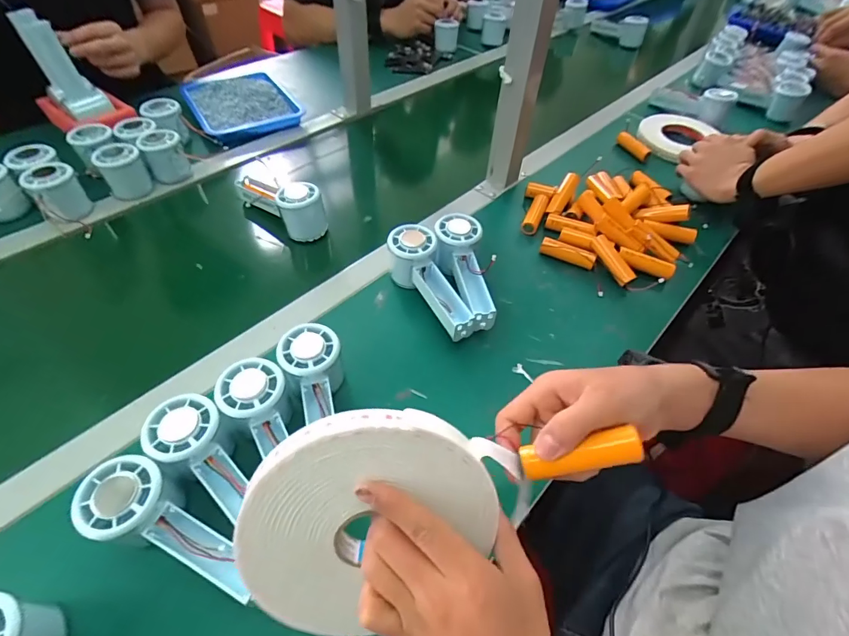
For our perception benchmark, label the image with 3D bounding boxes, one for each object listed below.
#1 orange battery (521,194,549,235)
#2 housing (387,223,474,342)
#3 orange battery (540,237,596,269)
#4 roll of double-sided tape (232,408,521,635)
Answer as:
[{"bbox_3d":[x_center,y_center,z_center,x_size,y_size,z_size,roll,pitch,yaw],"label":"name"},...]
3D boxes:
[{"bbox_3d":[0.160,-0.150,0.614,0.022,0.020,0.074,21,52,12],"label":"orange battery"},{"bbox_3d":[0.010,-0.042,0.498,0.061,0.063,0.154,-24,70,-22],"label":"housing"},{"bbox_3d":[0.190,-0.086,0.564,0.070,0.021,0.018,20,52,12],"label":"orange battery"},{"bbox_3d":[-0.035,0.127,0.257,0.142,0.153,0.018,26,10,-14],"label":"roll of double-sided tape"}]

